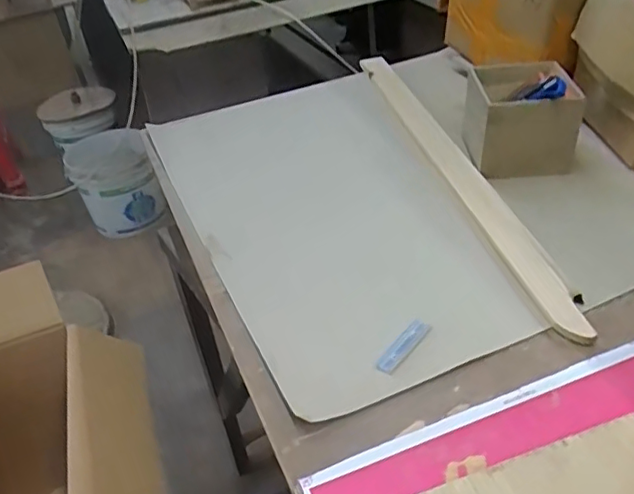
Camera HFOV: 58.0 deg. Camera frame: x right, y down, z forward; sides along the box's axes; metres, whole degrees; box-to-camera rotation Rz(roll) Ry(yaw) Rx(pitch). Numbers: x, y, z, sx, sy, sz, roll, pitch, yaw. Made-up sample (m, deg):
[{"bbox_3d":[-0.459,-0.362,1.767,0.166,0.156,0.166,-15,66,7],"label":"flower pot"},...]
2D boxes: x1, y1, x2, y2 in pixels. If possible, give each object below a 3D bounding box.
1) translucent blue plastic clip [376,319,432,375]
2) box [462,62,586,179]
[{"bbox_3d":[0.089,0.101,0.584,0.018,0.007,0.079,24,47,33],"label":"translucent blue plastic clip"},{"bbox_3d":[0.287,-0.189,0.820,0.124,0.123,0.141,-5,38,2],"label":"box"}]

